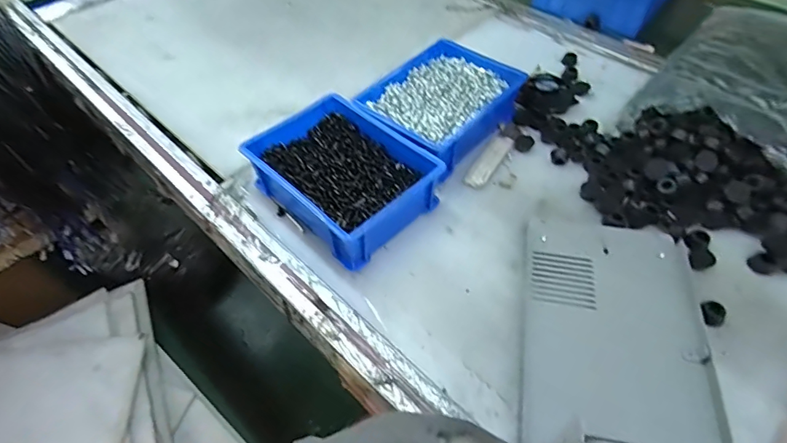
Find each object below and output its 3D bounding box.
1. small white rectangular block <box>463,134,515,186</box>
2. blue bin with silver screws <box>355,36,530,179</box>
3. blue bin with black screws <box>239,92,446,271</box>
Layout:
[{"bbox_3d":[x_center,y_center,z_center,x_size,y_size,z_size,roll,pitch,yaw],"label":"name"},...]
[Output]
[{"bbox_3d":[0.124,-0.079,0.565,0.027,0.004,0.106,26,57,21],"label":"small white rectangular block"},{"bbox_3d":[0.066,-0.156,0.593,0.147,0.056,0.189,35,61,26],"label":"blue bin with silver screws"},{"bbox_3d":[-0.058,-0.055,0.522,0.145,0.066,0.196,-39,60,-25],"label":"blue bin with black screws"}]

